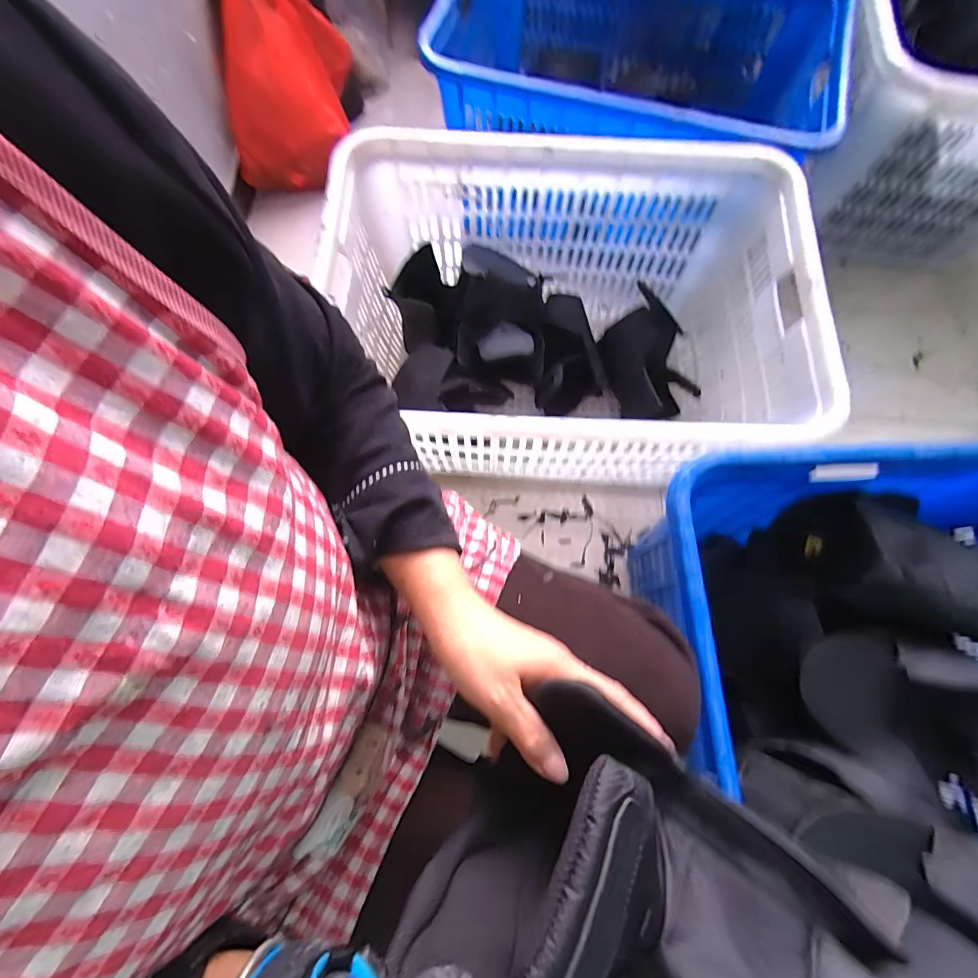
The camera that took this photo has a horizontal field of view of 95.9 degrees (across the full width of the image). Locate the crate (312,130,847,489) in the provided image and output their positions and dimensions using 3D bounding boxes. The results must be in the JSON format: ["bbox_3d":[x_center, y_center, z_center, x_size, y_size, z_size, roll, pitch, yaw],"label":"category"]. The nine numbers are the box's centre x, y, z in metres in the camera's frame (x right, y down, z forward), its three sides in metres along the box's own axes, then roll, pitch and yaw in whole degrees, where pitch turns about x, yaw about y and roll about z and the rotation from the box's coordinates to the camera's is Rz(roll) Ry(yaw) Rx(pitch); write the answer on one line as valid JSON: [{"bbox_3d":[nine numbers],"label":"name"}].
[{"bbox_3d":[0.126,-0.280,0.795,0.735,0.366,0.518,4,75,1],"label":"crate"}]

